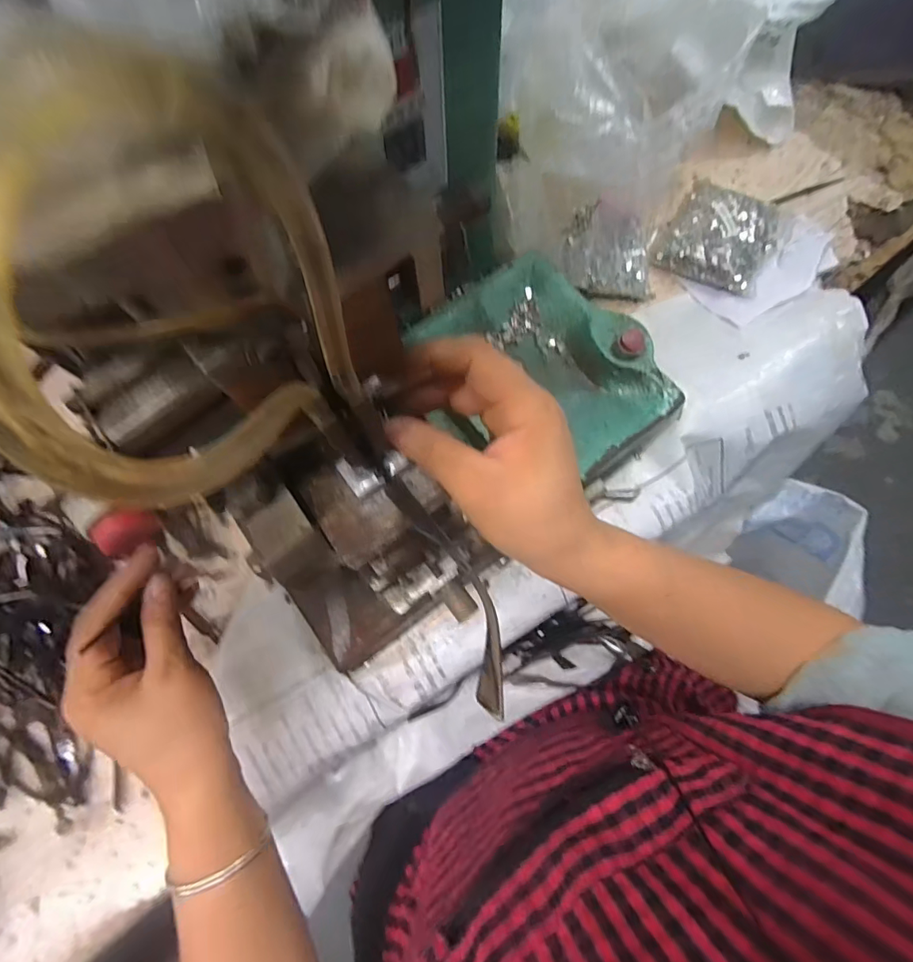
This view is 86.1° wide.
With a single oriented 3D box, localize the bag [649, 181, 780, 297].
[{"bbox_3d":[0.289,-0.270,0.534,0.112,0.026,0.122,29,76,10],"label":"bag"}]

